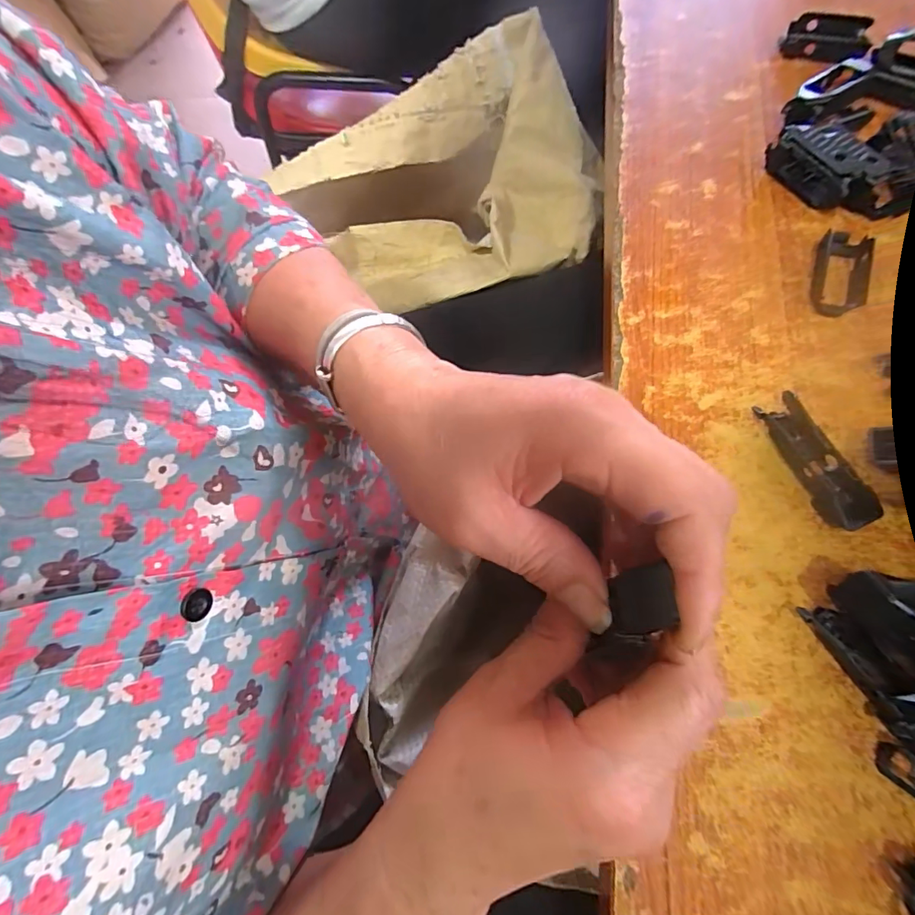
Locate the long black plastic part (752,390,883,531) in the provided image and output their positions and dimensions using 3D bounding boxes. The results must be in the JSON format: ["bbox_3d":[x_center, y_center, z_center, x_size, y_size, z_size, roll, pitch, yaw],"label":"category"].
[{"bbox_3d":[0.172,0.002,0.228,0.023,0.010,0.069,-27,78,-6],"label":"long black plastic part"}]

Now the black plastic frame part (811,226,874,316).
[{"bbox_3d":[0.209,-0.100,0.256,0.025,0.007,0.052,18,78,4],"label":"black plastic frame part"}]

